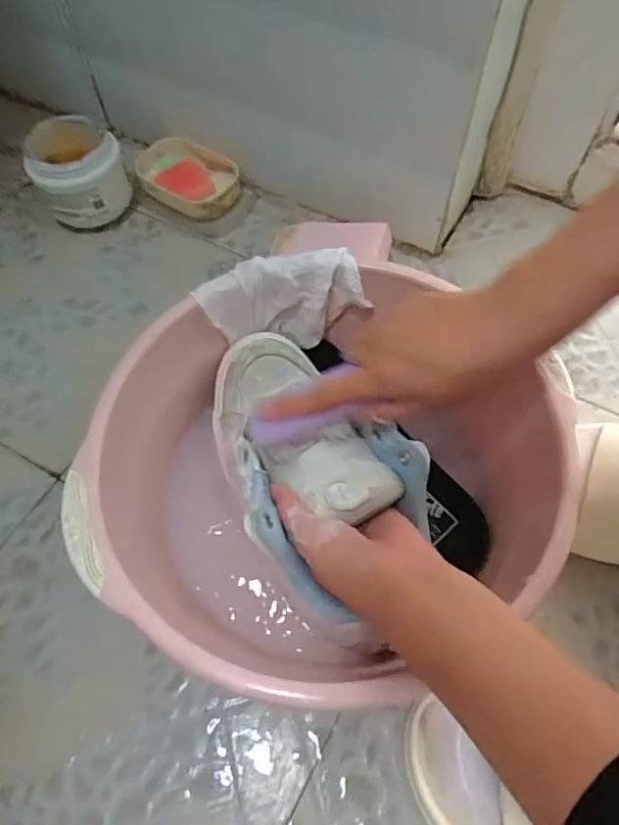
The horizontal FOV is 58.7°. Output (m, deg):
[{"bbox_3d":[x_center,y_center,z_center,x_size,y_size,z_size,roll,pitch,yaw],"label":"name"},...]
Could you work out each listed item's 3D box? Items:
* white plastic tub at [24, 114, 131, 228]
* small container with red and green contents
[{"bbox_3d":[-0.253,-0.264,0.607,0.092,0.098,0.084,0,60,0],"label":"white plastic tub"},{"bbox_3d":[-0.144,-0.274,0.651,0.135,0.034,0.085,24,63,13],"label":"small container with red and green contents"}]

